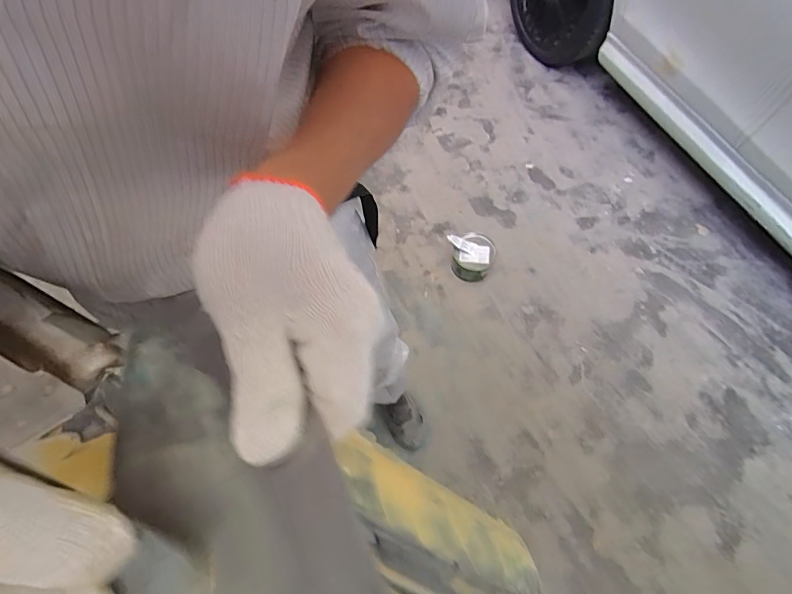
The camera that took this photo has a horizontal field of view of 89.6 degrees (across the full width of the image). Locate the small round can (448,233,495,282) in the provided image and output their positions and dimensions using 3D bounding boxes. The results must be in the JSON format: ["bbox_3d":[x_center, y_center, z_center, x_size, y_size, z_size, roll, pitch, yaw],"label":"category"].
[{"bbox_3d":[0.267,-0.143,1.401,0.150,0.104,0.153,-1,64,3],"label":"small round can"}]

